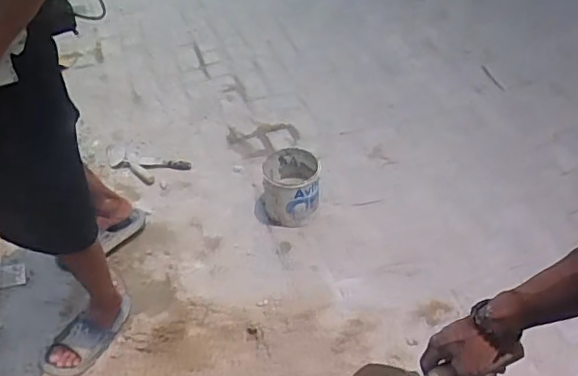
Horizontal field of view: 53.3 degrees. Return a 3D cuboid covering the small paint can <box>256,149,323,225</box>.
[{"bbox_3d":[-0.003,0.008,1.886,0.211,0.216,0.176,-6,45,-6],"label":"small paint can"}]

